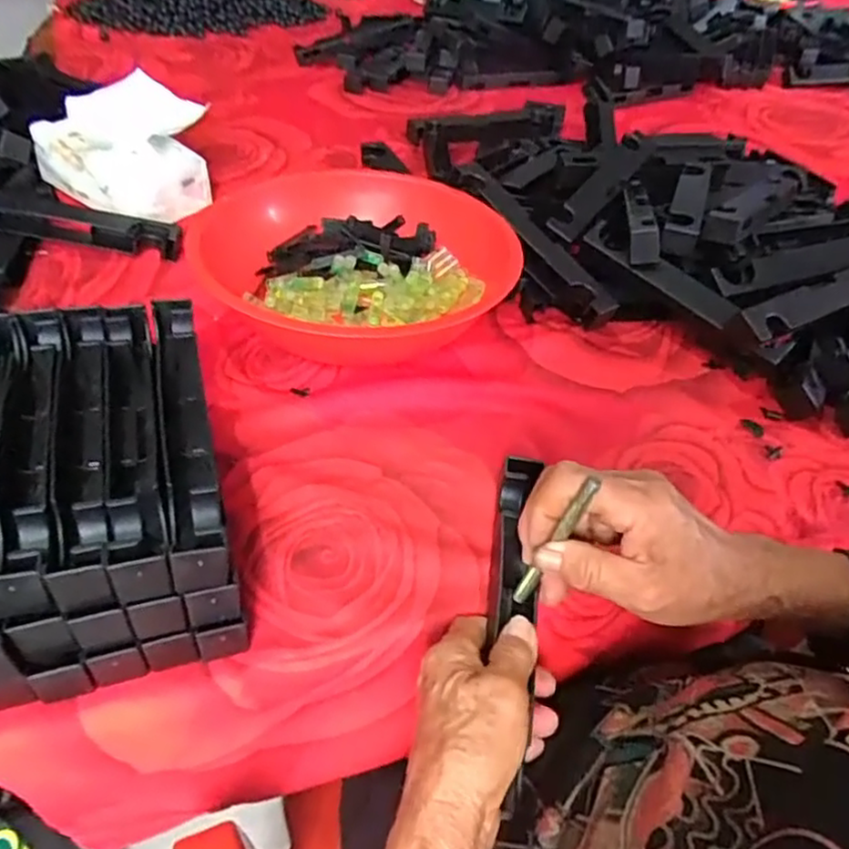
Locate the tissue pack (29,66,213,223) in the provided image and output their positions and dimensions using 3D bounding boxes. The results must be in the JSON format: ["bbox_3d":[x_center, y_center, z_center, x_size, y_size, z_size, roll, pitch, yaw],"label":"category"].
[{"bbox_3d":[-0.296,-0.270,0.675,0.163,0.098,0.127,32,50,26],"label":"tissue pack"}]

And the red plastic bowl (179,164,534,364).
[{"bbox_3d":[-0.049,-0.120,0.544,0.236,0.081,0.227,2,44,-2],"label":"red plastic bowl"}]

